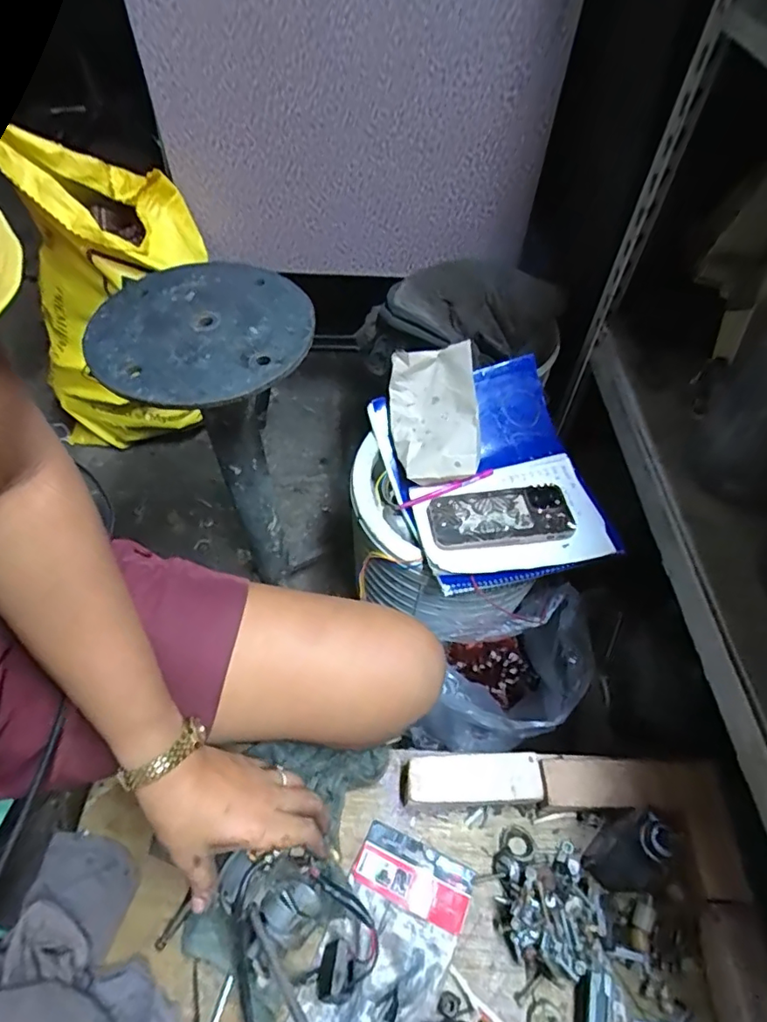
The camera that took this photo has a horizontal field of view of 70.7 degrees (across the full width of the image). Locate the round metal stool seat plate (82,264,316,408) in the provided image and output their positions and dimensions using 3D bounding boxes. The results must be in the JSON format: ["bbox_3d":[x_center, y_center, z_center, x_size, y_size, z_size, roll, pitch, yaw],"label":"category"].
[{"bbox_3d":[-0.177,-0.178,0.531,0.208,0.014,0.198,1,55,-1],"label":"round metal stool seat plate"}]

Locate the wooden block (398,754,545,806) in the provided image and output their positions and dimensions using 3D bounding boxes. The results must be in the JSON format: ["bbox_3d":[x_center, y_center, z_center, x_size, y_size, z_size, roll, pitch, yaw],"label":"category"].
[{"bbox_3d":[0.081,0.252,0.506,0.124,0.034,0.038,0,55,-2],"label":"wooden block"}]

